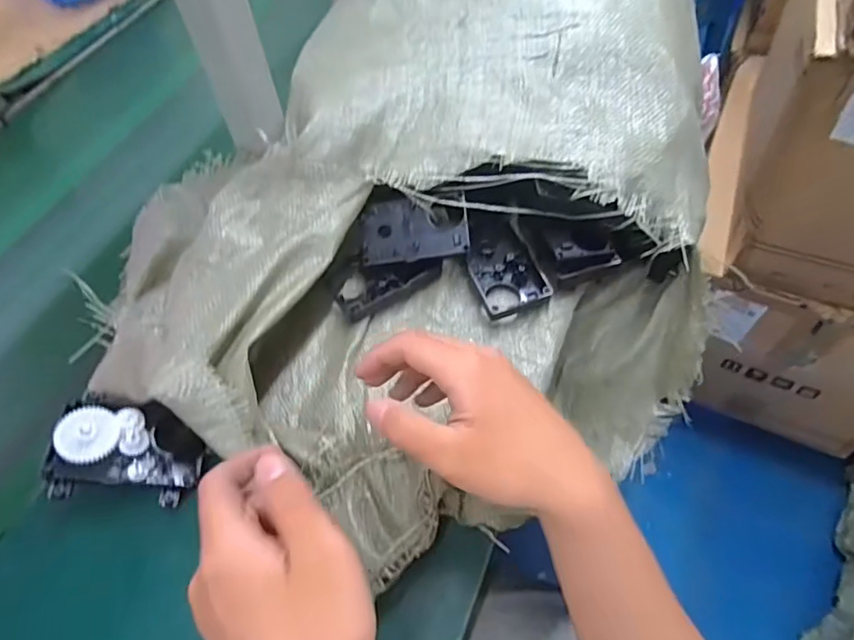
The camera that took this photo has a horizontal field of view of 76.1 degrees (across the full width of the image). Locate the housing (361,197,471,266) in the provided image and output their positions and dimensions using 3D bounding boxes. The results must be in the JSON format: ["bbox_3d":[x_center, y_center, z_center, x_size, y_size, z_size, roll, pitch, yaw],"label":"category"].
[{"bbox_3d":[-0.011,-0.083,0.493,0.095,0.009,0.059,-5,75,1],"label":"housing"}]

